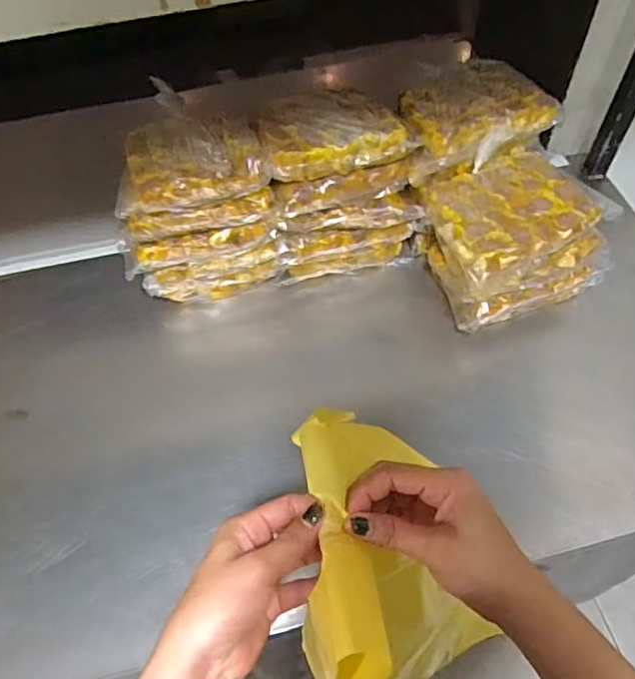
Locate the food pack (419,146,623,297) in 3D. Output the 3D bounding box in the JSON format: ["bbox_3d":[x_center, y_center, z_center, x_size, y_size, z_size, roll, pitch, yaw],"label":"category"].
[{"bbox_3d":[0.204,-0.139,0.601,0.174,0.042,0.149,-19,57,-9],"label":"food pack"}]

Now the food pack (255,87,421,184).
[{"bbox_3d":[0.010,-0.228,0.610,0.148,0.032,0.118,-19,57,-9],"label":"food pack"}]

